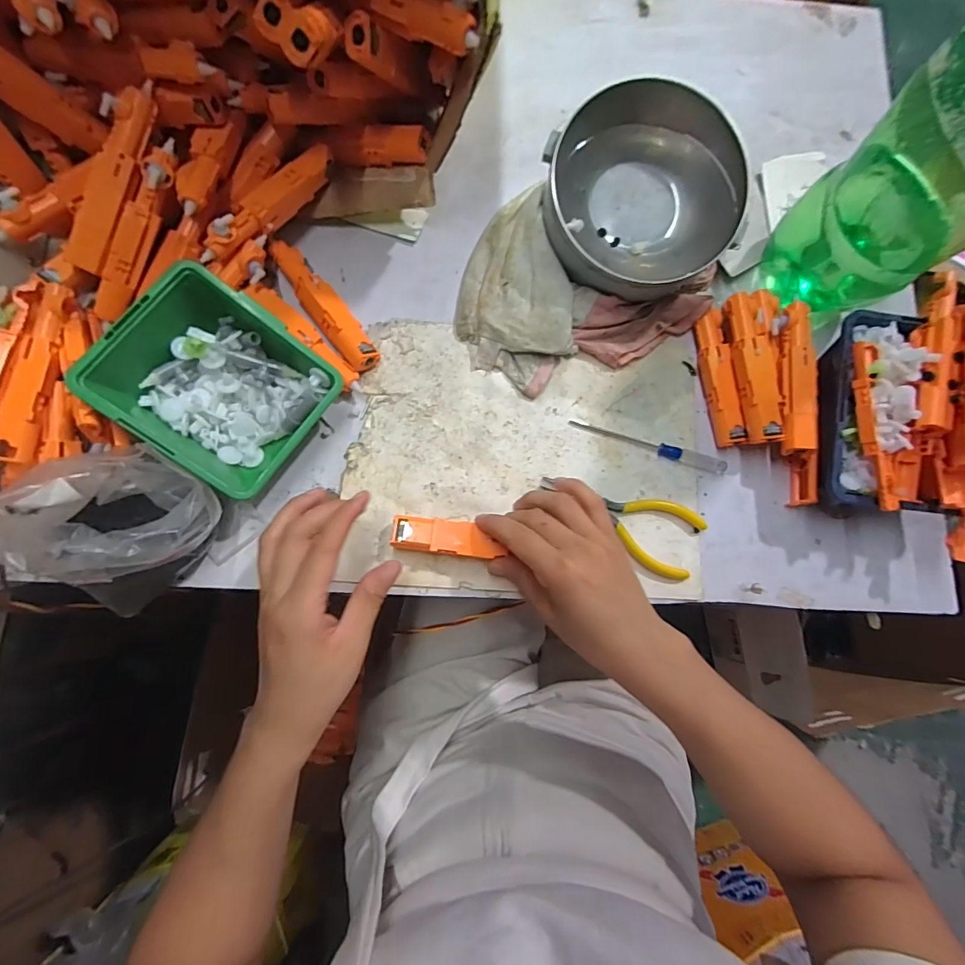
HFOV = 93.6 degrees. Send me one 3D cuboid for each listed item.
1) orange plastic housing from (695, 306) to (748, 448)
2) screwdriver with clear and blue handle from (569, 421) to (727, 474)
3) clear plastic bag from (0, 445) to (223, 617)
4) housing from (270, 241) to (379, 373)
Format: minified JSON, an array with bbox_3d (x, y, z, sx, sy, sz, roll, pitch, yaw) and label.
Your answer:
[{"bbox_3d":[0.191,-0.084,0.368,0.019,0.024,0.110,-4,81,-5],"label":"orange plastic housing"},{"bbox_3d":[0.133,-0.030,0.363,0.128,0.007,0.011,17,80,-2],"label":"screwdriver with clear and blue handle"},{"bbox_3d":[-0.224,0.025,0.283,0.102,0.079,0.079,-39,86,-9],"label":"clear plastic bag"},{"bbox_3d":[-0.123,-0.137,0.351,0.026,0.025,0.115,-36,85,-9],"label":"housing"}]

